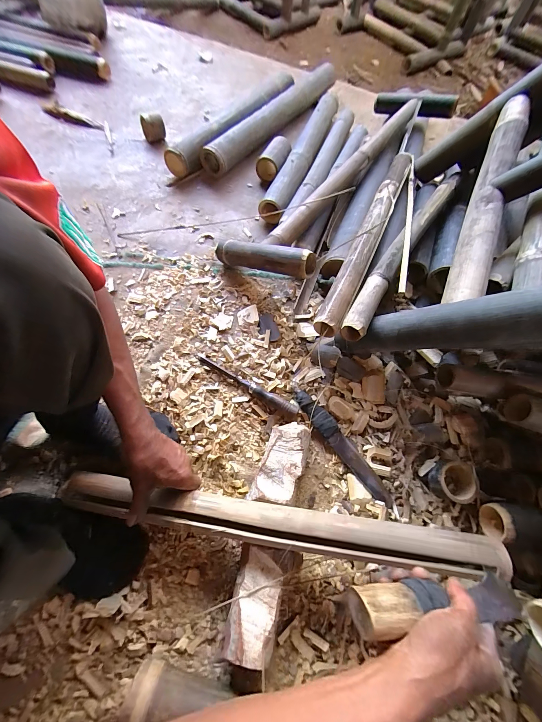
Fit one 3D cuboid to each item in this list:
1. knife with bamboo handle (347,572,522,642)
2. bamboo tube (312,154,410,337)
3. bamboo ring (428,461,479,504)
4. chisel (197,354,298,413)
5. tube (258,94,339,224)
[{"bbox_3d":[0.192,0.265,0.305,0.228,0.043,0.040,13,64,-18],"label":"knife with bamboo handle"},{"bbox_3d":[0.240,-0.312,0.663,0.053,0.047,0.624,24,67,8],"label":"bamboo tube"},{"bbox_3d":[0.334,0.223,0.514,0.076,0.032,0.072,5,66,-1],"label":"bamboo ring"},{"bbox_3d":[-0.053,0.044,0.576,0.240,0.021,0.023,29,68,10],"label":"chisel"},{"bbox_3d":[0.107,-0.685,0.912,0.080,0.075,0.691,19,66,5],"label":"tube"}]

